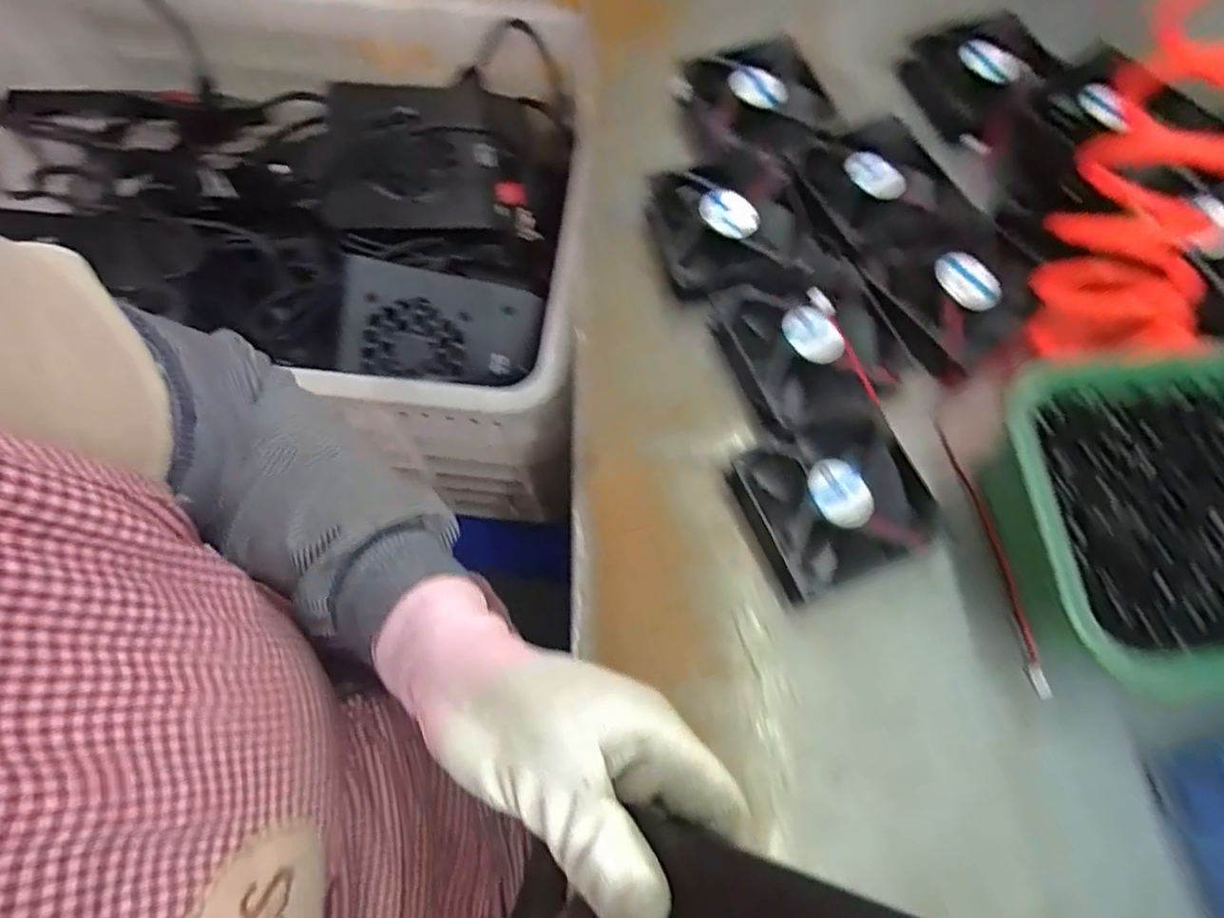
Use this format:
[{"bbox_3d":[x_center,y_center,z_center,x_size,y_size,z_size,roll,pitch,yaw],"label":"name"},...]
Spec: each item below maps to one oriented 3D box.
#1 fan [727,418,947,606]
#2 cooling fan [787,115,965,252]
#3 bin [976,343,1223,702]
[{"bbox_3d":[0.126,0.020,0.373,0.102,0.031,0.092,-19,70,-8],"label":"fan"},{"bbox_3d":[0.177,-0.187,0.450,0.089,0.018,0.089,-25,70,-10],"label":"cooling fan"},{"bbox_3d":[0.288,0.034,0.341,0.175,0.071,0.158,-5,68,-2],"label":"bin"}]

